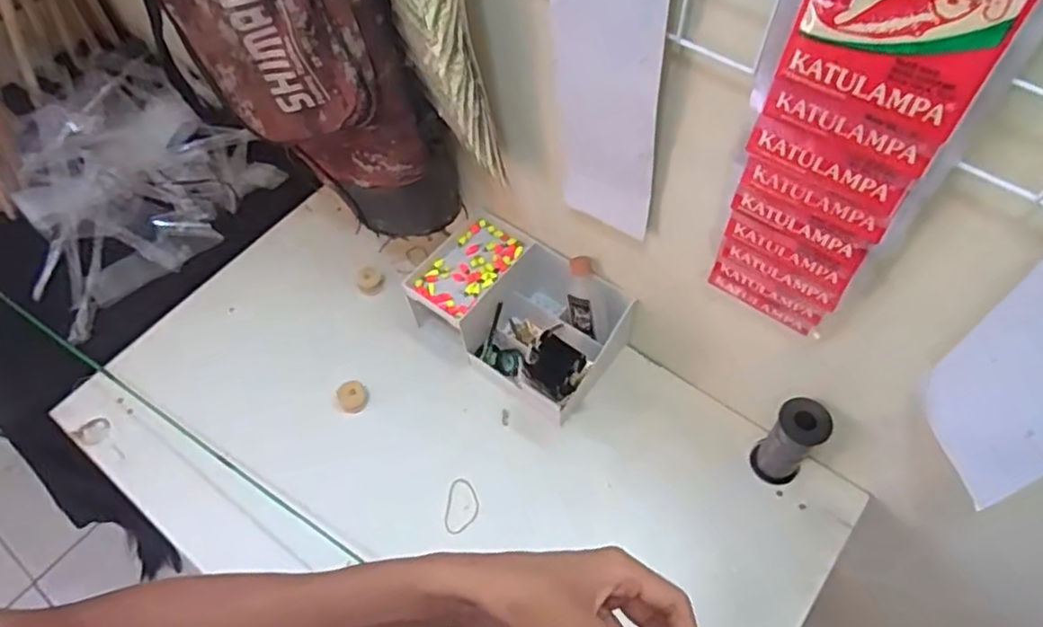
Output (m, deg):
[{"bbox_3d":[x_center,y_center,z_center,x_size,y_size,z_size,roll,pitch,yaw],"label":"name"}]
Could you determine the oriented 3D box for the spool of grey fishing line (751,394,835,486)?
[{"bbox_3d":[0.277,0.132,0.689,0.051,0.120,0.051,37,67,23],"label":"spool of grey fishing line"}]

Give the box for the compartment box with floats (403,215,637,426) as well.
[{"bbox_3d":[0.003,-0.003,0.802,0.237,0.108,0.165,36,66,23],"label":"compartment box with floats"}]

